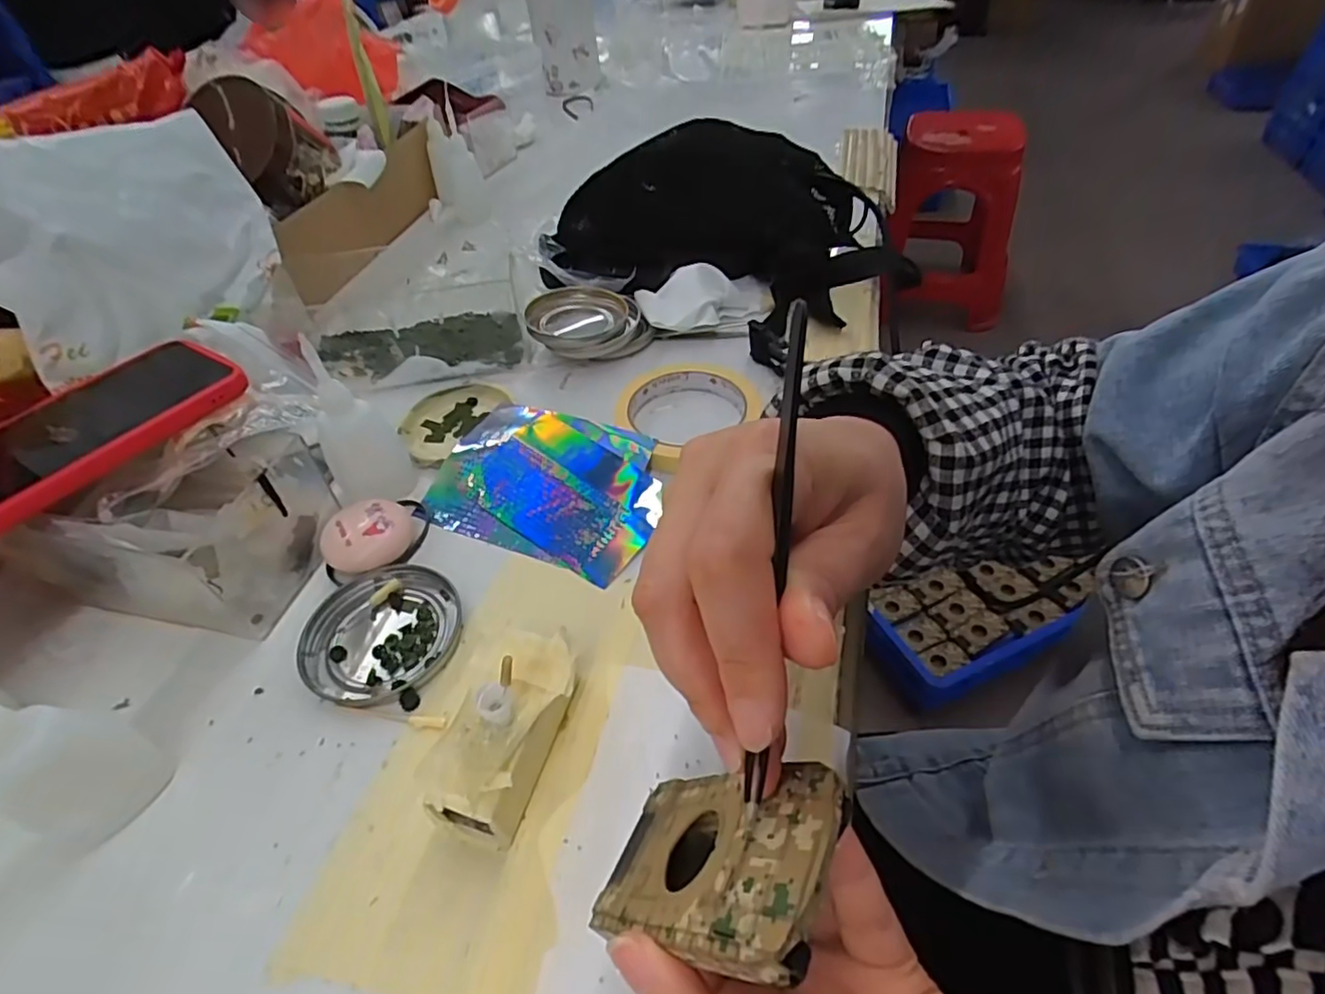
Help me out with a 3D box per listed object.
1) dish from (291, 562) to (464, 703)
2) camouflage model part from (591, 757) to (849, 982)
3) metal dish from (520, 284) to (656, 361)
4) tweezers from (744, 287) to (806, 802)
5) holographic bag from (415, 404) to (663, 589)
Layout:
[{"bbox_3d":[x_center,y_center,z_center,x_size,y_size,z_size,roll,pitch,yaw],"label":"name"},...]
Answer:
[{"bbox_3d":[-0.147,0.070,0.328,0.078,0.009,0.075,-4,46,4],"label":"dish"},{"bbox_3d":[0.013,0.101,0.180,0.007,0.096,0.049,39,54,-8],"label":"camouflage model part"},{"bbox_3d":[-0.059,-0.137,0.497,0.089,0.029,0.084,-4,46,4],"label":"metal dish"},{"bbox_3d":[0.027,0.011,0.150,0.005,0.009,0.117,5,85,12],"label":"tweezers"},{"bbox_3d":[-0.071,-0.012,0.392,0.147,0.016,0.102,15,50,20],"label":"holographic bag"}]

